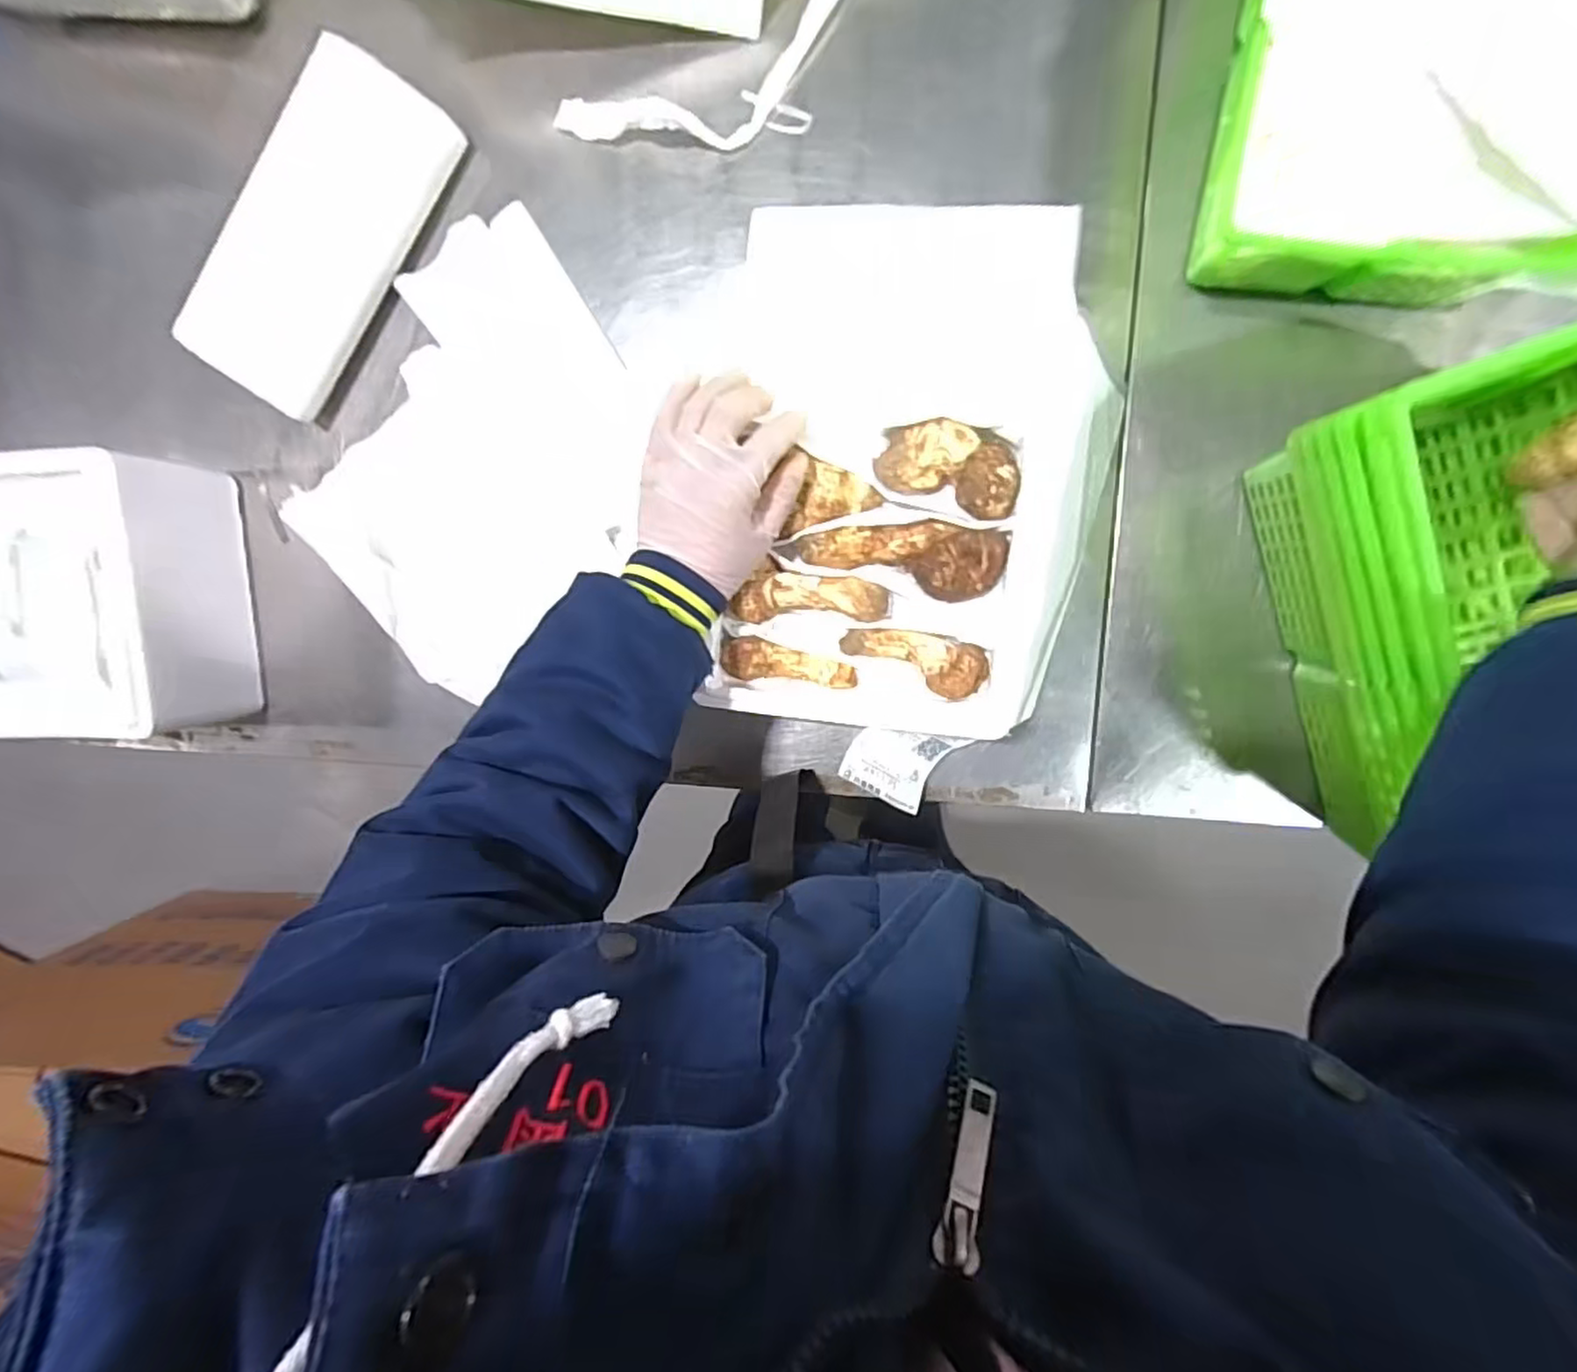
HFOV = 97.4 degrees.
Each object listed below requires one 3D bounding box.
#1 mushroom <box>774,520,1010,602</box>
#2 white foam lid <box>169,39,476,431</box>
[{"bbox_3d":[0.070,-0.090,0.465,0.146,0.032,0.047,11,99,4],"label":"mushroom"},{"bbox_3d":[-0.369,-0.356,0.553,0.108,0.026,0.267,28,100,-31],"label":"white foam lid"}]

